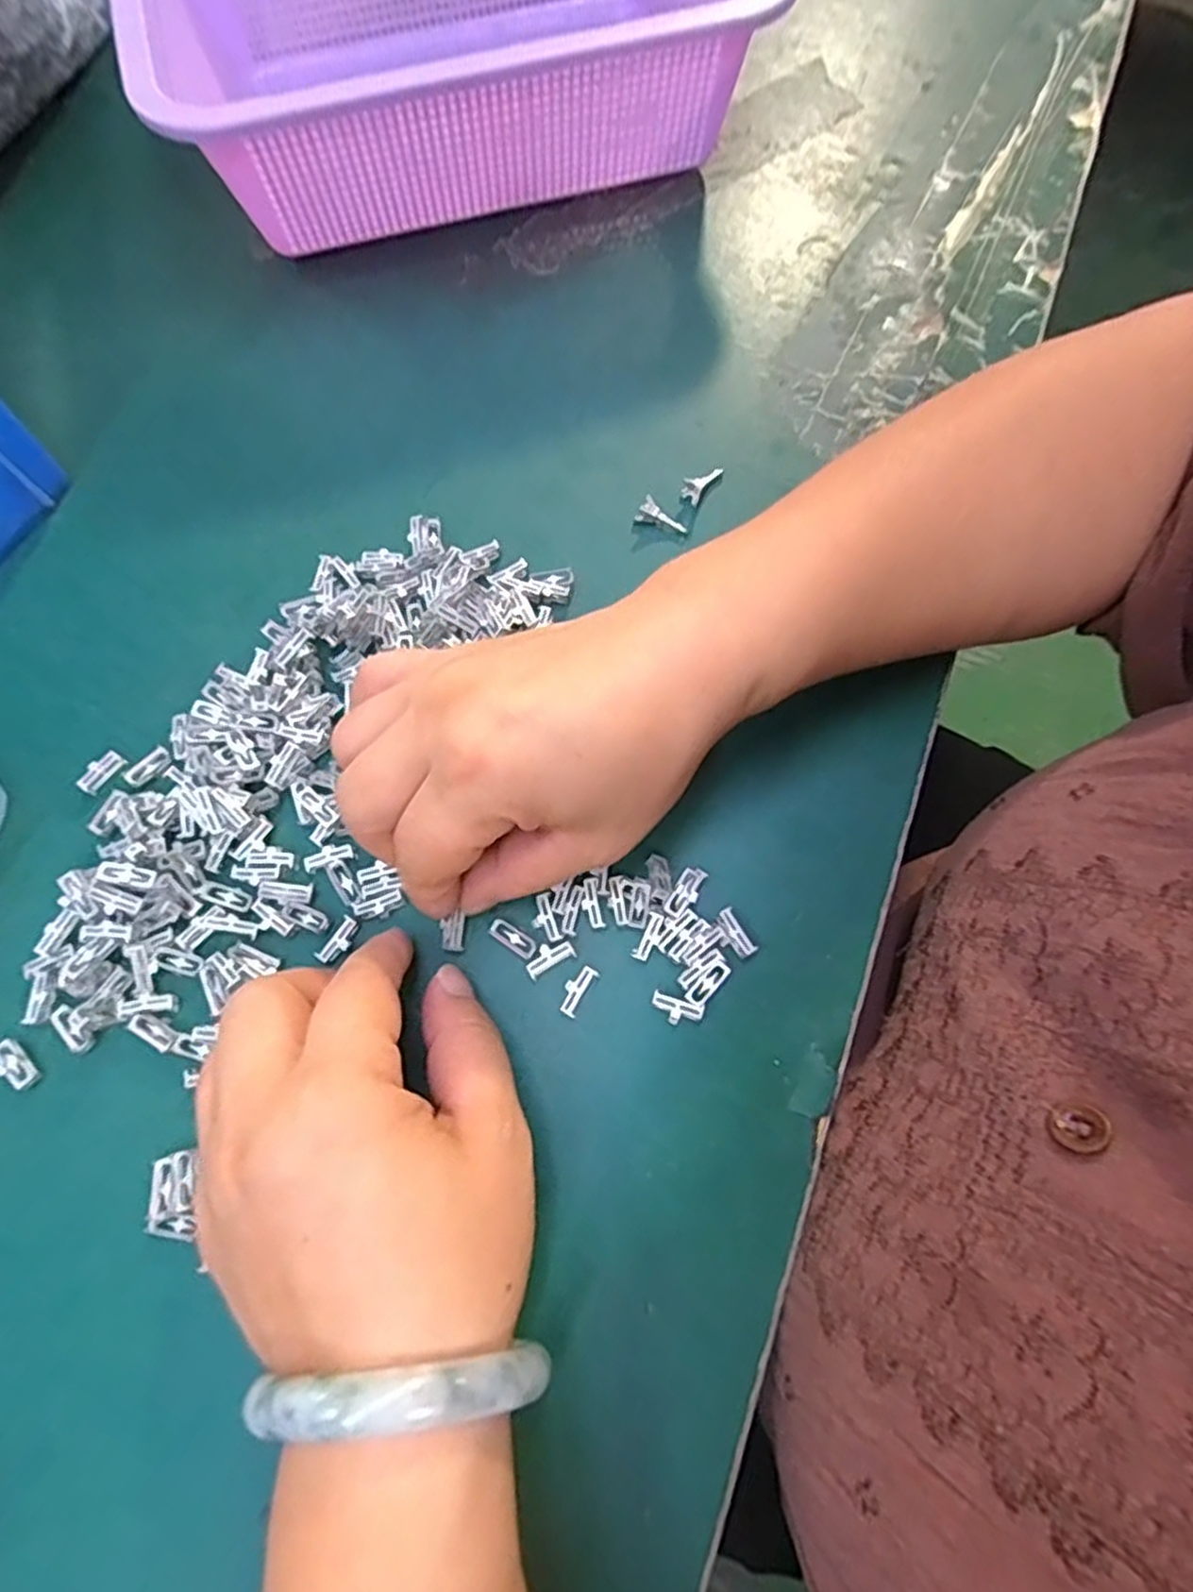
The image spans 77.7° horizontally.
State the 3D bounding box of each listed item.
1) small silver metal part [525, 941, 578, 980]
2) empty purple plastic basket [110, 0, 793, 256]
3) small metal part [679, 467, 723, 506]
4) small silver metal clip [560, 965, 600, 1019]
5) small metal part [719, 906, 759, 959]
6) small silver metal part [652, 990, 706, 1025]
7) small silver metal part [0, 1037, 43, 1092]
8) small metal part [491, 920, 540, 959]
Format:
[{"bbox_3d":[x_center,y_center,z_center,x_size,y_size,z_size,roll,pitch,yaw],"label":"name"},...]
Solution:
[{"bbox_3d":[-0.015,0.051,0.237,0.016,0.004,0.008,-27,74,-9],"label":"small silver metal part"},{"bbox_3d":[-0.064,-0.347,0.335,0.249,0.080,0.181,-11,72,-4],"label":"empty purple plastic basket"},{"bbox_3d":[0.042,-0.128,0.298,0.009,0.008,0.022,32,74,10],"label":"small metal part"},{"bbox_3d":[-0.006,0.061,0.234,0.007,0.004,0.016,32,74,9],"label":"small silver metal clip"},{"bbox_3d":[0.045,0.044,0.240,0.007,0.005,0.016,-29,74,-10],"label":"small metal part"},{"bbox_3d":[0.025,0.067,0.233,0.016,0.005,0.008,18,73,5],"label":"small silver metal part"},{"bbox_3d":[-0.183,0.084,0.232,0.017,0.006,0.008,42,76,12],"label":"small silver metal part"},{"bbox_3d":[-0.027,0.046,0.241,0.017,0.004,0.007,33,75,10],"label":"small metal part"}]

